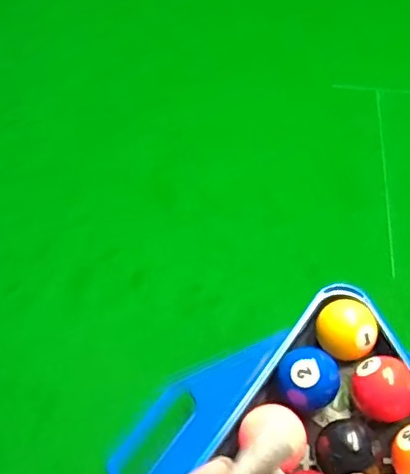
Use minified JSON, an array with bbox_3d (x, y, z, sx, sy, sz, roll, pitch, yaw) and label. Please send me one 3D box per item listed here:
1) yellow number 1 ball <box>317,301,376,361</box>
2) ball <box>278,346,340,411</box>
[{"bbox_3d":[0.132,0.090,0.559,0.053,0.055,0.051,1,55,-2],"label":"yellow number 1 ball"},{"bbox_3d":[0.091,0.129,0.526,0.052,0.054,0.054,1,55,-2],"label":"ball"}]

